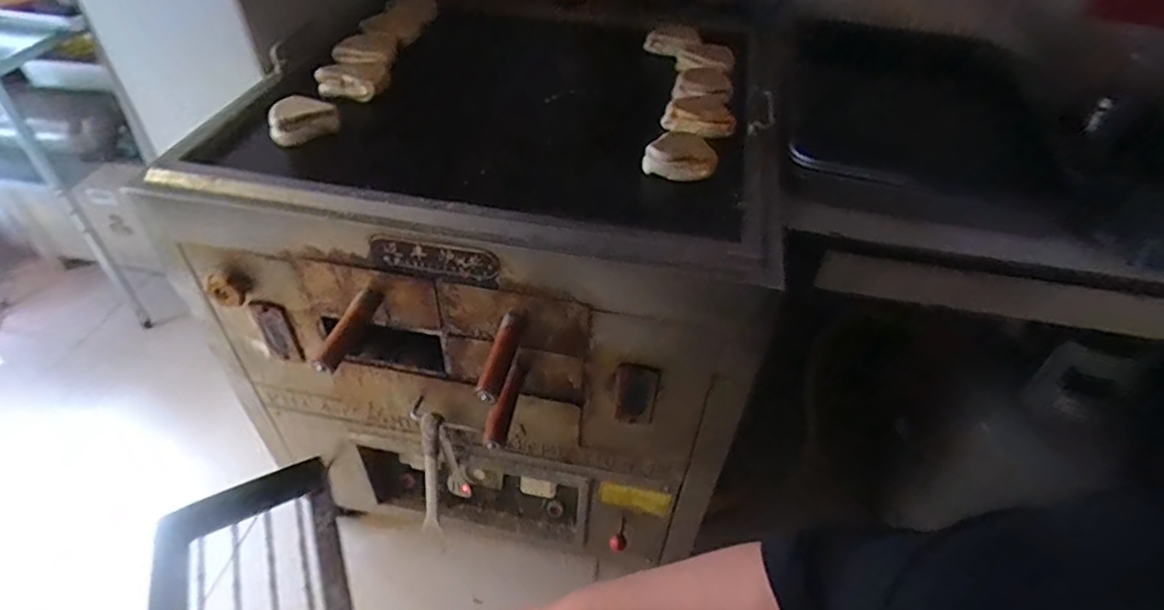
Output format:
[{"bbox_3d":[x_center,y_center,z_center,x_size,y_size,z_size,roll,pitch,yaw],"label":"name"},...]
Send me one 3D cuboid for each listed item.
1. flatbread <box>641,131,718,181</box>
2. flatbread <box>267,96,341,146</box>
[{"bbox_3d":[0.141,-0.212,0.894,0.105,0.067,0.019,21,47,18],"label":"flatbread"},{"bbox_3d":[-0.409,-0.272,0.910,0.092,0.040,0.092,-21,49,-23],"label":"flatbread"}]

